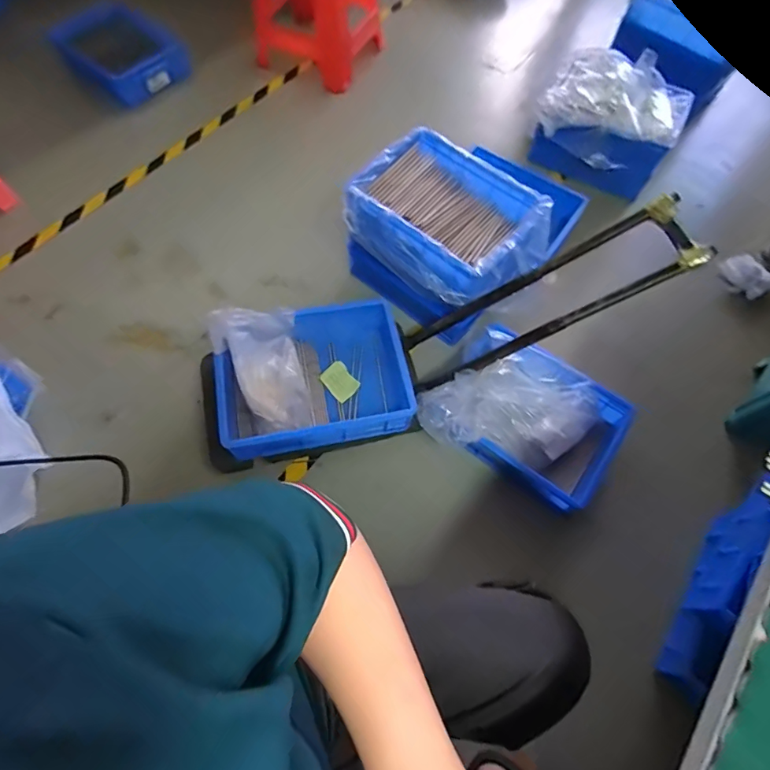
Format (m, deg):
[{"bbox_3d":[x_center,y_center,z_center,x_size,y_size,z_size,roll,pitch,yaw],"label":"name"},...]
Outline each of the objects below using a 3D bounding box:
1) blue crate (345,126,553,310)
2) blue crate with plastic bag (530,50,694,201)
[{"bbox_3d":[0.159,-0.379,1.134,0.434,0.165,0.340,38,69,15],"label":"blue crate"},{"bbox_3d":[0.684,-0.811,1.470,0.412,0.269,0.313,26,67,10],"label":"blue crate with plastic bag"}]

